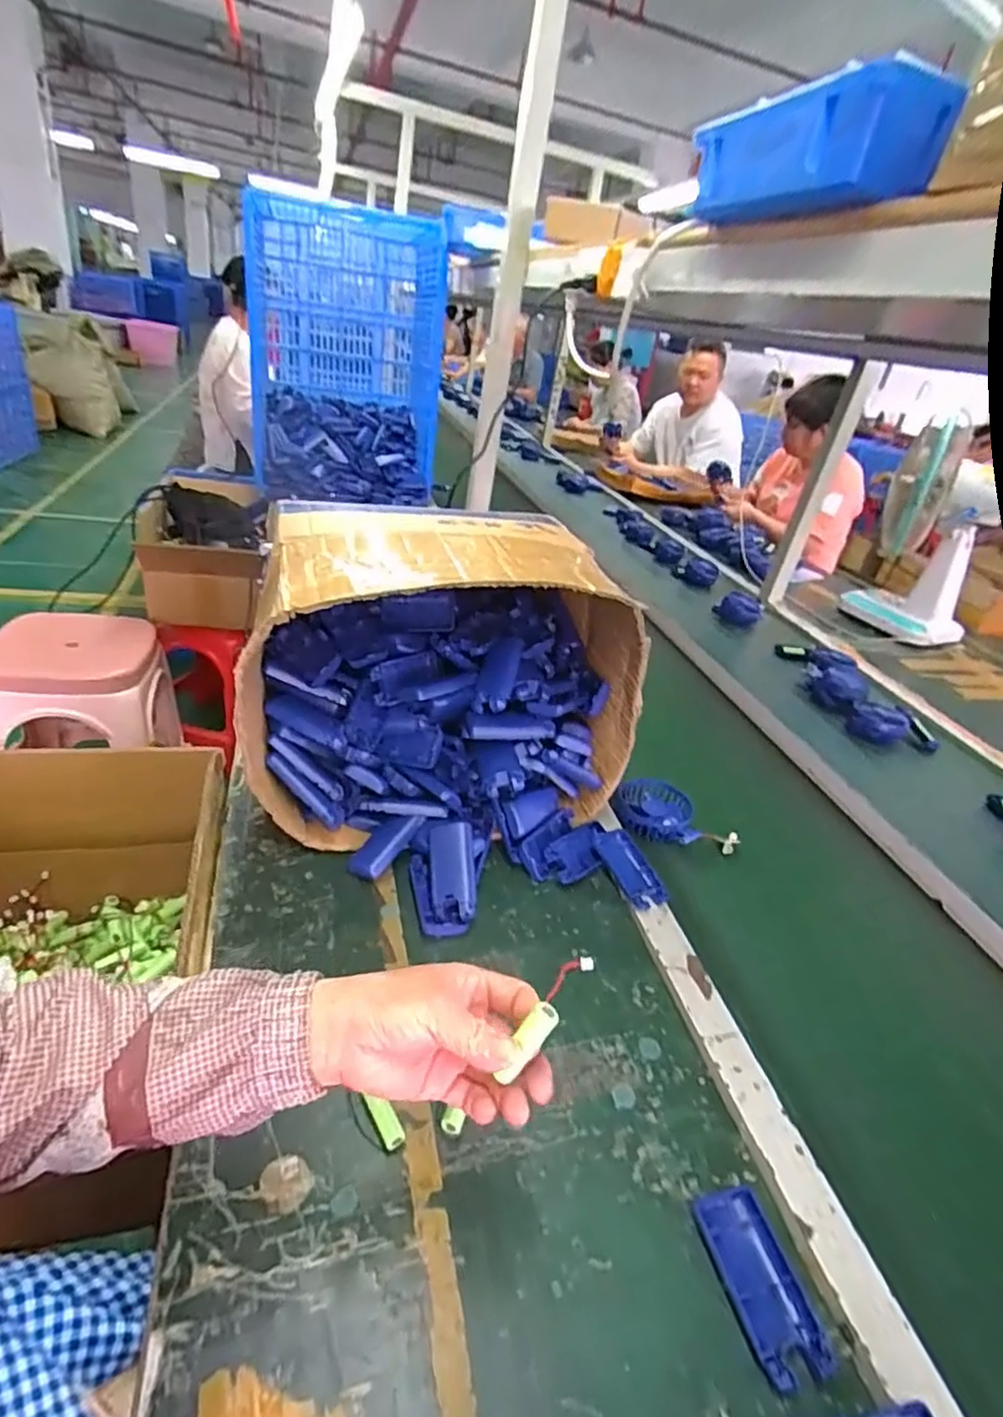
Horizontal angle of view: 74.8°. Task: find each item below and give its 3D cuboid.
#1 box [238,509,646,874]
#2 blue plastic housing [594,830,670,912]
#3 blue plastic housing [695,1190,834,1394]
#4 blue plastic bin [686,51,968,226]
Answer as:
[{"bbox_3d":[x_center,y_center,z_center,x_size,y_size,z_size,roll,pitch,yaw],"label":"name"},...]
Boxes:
[{"bbox_3d":[-0.068,-0.027,0.712,0.392,0.303,0.243,-1,32,-19],"label":"box"},{"bbox_3d":[0.139,0.172,0.705,0.042,0.012,0.096,-11,47,-26],"label":"blue plastic housing"},{"bbox_3d":[0.161,0.358,0.410,0.047,0.007,0.094,1,32,-16],"label":"blue plastic housing"},{"bbox_3d":[0.222,-0.415,0.493,0.055,0.069,0.236,0,32,-18],"label":"blue plastic bin"}]

